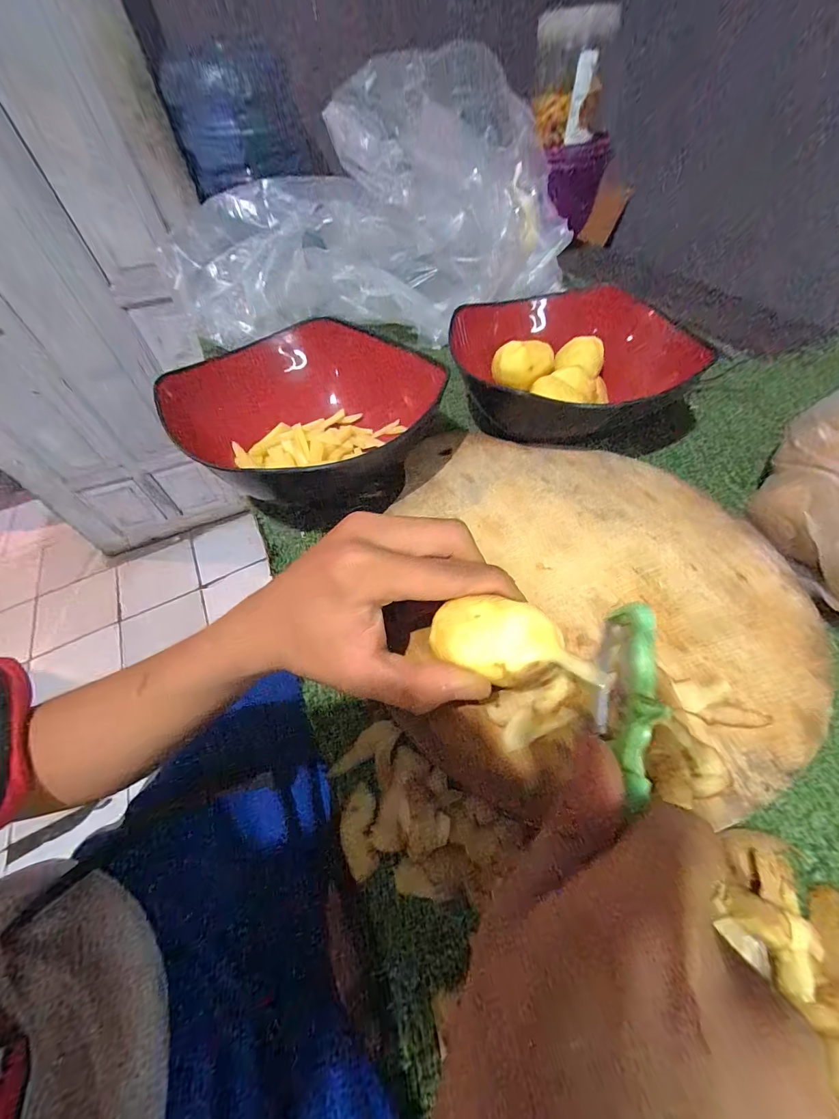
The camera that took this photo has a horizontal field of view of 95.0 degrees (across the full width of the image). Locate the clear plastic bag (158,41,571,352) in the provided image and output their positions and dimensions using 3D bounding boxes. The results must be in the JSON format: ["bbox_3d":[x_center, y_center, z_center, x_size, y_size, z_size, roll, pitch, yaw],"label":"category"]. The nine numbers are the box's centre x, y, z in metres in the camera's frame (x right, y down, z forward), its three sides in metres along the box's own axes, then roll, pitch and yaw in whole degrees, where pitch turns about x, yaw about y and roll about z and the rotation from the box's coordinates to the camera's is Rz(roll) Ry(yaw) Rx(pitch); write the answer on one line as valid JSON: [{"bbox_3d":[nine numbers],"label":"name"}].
[{"bbox_3d":[-0.049,-0.374,0.412,0.400,0.175,0.162,-15,54,-6],"label":"clear plastic bag"}]

